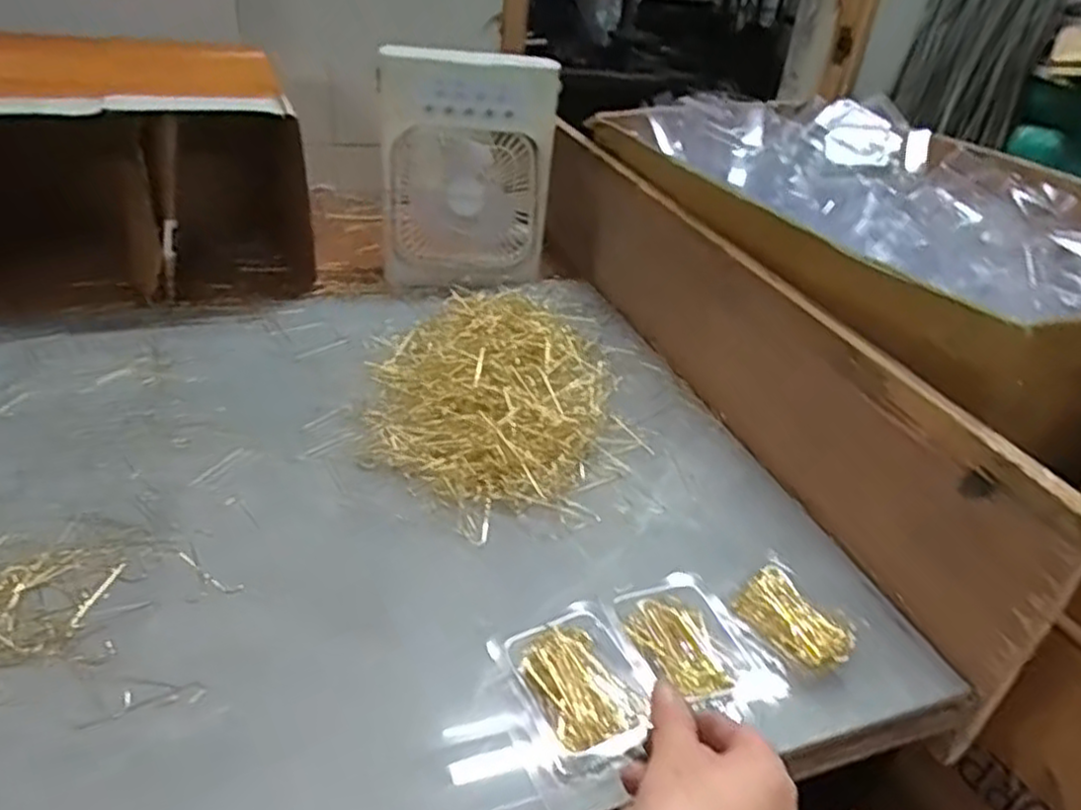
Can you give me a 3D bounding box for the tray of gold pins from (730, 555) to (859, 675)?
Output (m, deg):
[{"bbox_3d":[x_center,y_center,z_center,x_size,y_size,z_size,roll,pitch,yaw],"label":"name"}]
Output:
[{"bbox_3d":[0.158,0.134,0.461,0.051,0.018,0.069,-22,43,-36],"label":"tray of gold pins"}]

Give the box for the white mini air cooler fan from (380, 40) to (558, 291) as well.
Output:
[{"bbox_3d":[-0.091,-0.279,0.856,0.187,0.236,0.154,-2,34,-12],"label":"white mini air cooler fan"}]

